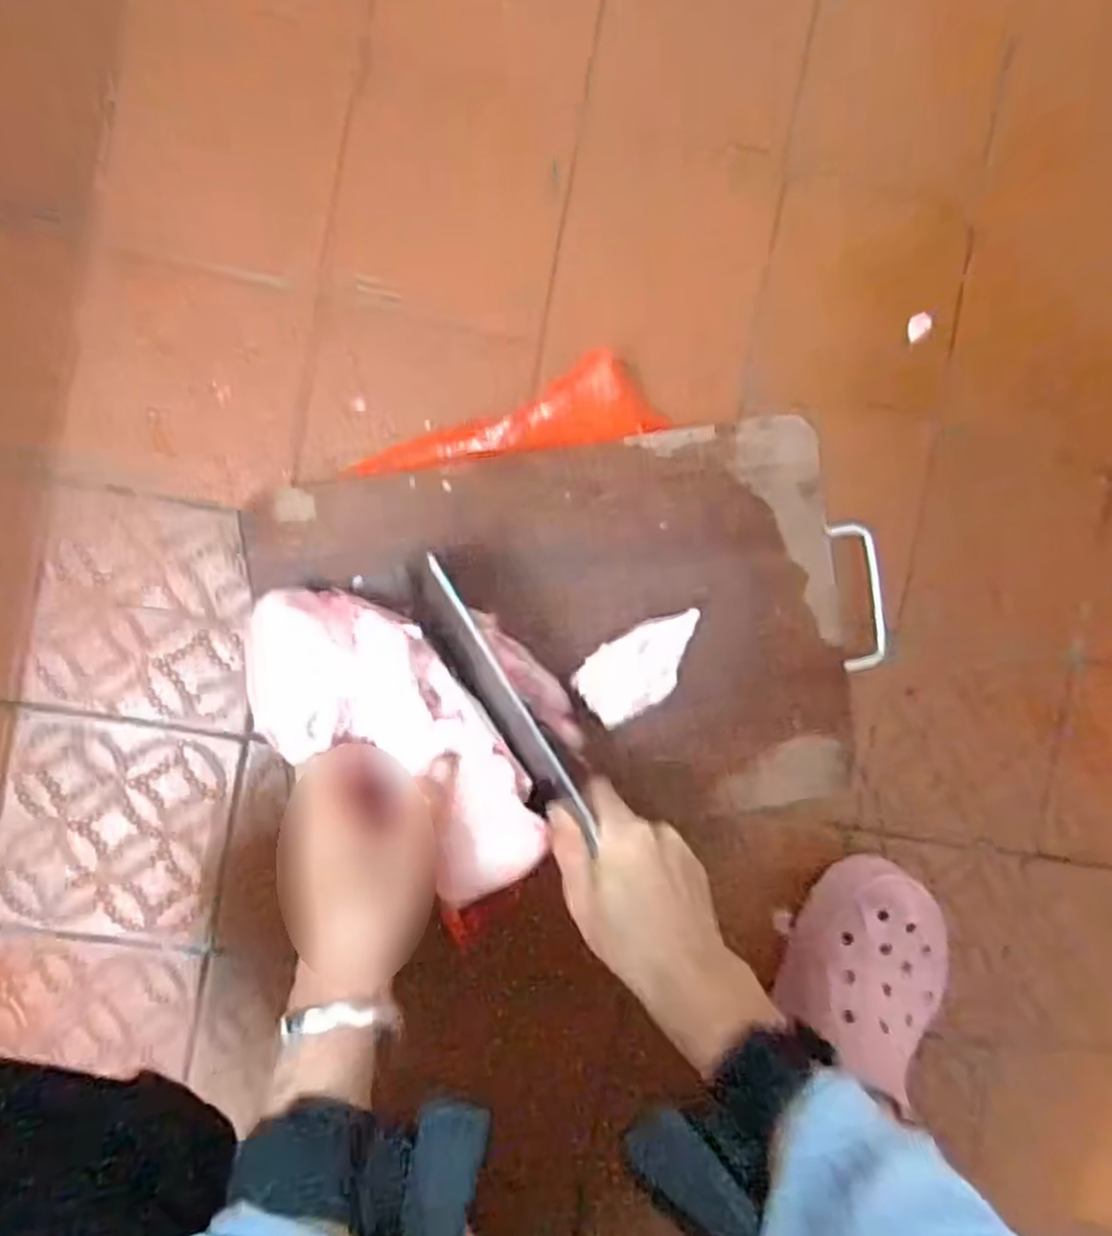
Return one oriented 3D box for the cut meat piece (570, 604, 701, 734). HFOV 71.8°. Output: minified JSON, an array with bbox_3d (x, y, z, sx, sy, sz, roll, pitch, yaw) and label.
[{"bbox_3d":[0.055,0.032,0.492,0.084,0.029,0.052,-29,91,-7],"label":"cut meat piece"}]

